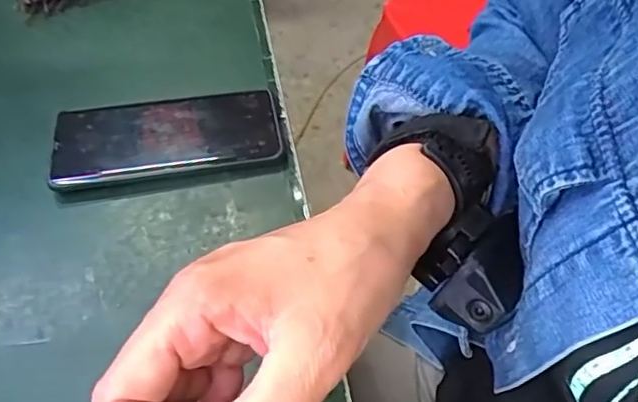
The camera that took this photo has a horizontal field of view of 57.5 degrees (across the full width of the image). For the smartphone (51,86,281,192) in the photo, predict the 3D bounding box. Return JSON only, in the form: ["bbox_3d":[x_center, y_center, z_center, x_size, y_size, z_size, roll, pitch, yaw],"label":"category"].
[{"bbox_3d":[-0.110,-0.049,0.428,0.160,0.008,0.072,-8,53,-8],"label":"smartphone"}]

